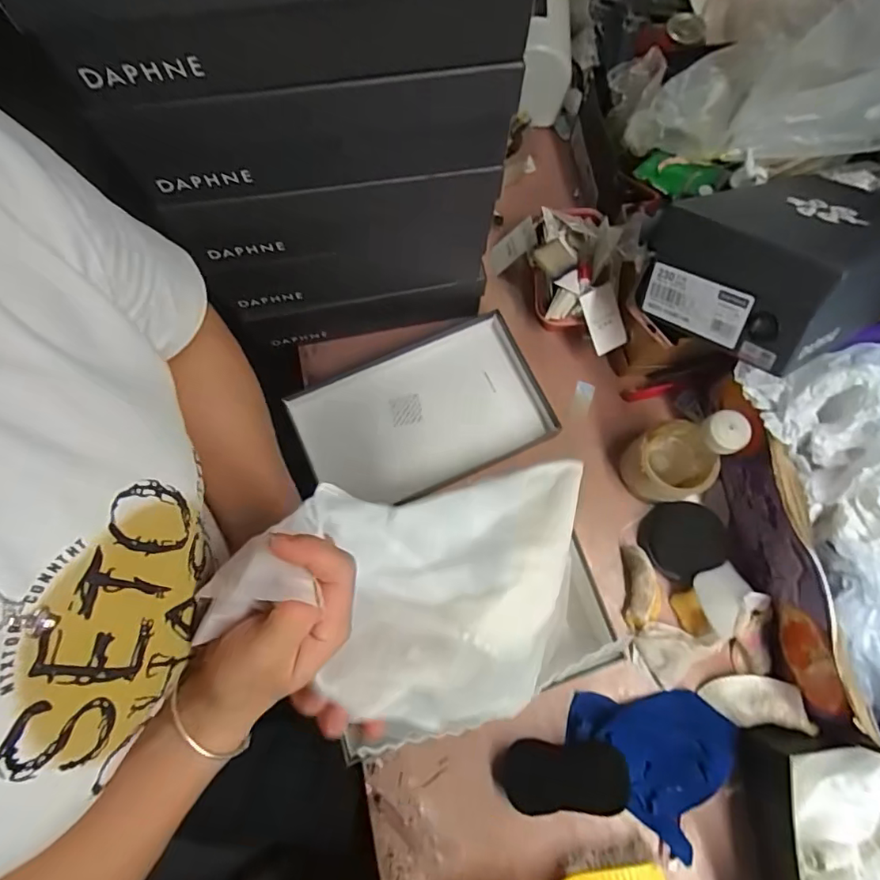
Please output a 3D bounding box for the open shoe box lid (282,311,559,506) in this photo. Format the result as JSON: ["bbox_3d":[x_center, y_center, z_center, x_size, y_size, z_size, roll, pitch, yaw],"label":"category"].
[{"bbox_3d":[-0.026,-0.030,0.691,0.306,0.057,0.182,-22,76,-5],"label":"open shoe box lid"}]

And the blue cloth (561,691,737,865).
[{"bbox_3d":[0.223,0.337,0.573,0.159,0.035,0.145,28,77,7],"label":"blue cloth"}]

